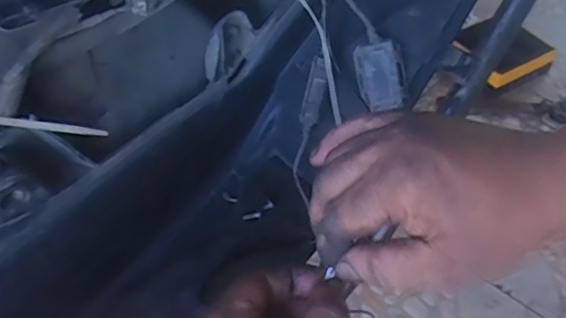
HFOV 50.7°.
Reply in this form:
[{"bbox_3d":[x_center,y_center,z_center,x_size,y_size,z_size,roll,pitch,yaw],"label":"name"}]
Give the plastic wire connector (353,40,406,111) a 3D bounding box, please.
[{"bbox_3d":[0.089,-0.076,0.539,0.040,0.059,0.011,-12,16,15],"label":"plastic wire connector"}]

